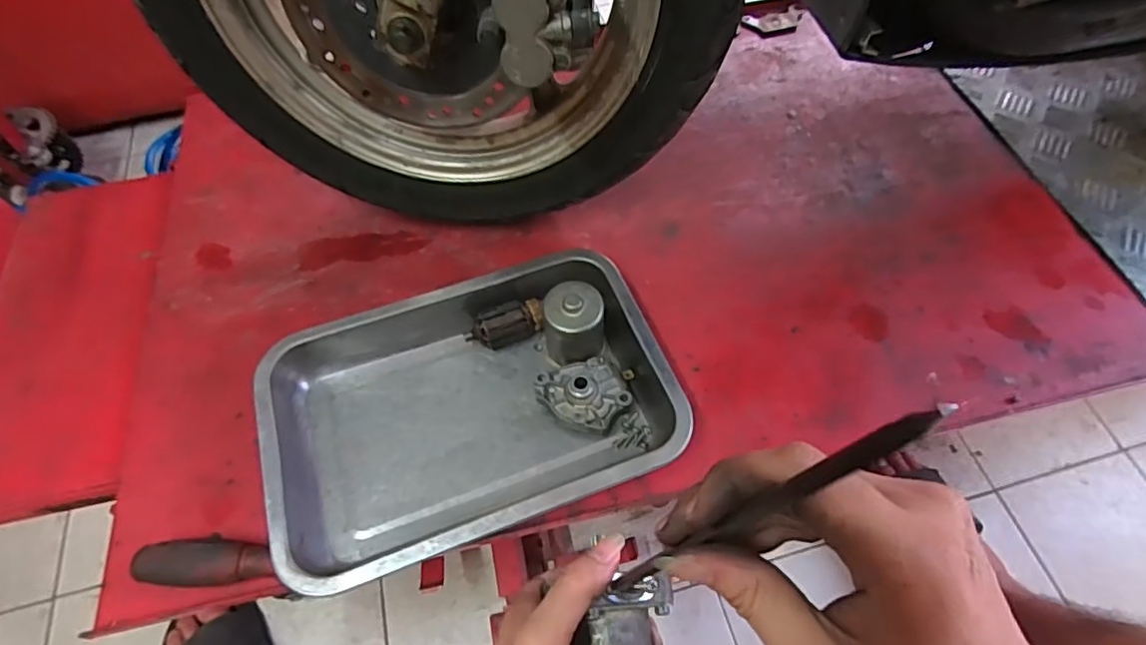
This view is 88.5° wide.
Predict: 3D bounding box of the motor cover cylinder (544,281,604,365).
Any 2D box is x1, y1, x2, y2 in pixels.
[{"bbox_3d":[0.001,-0.002,0.490,0.050,0.061,0.051,-1,58,2],"label":"motor cover cylinder"}]

